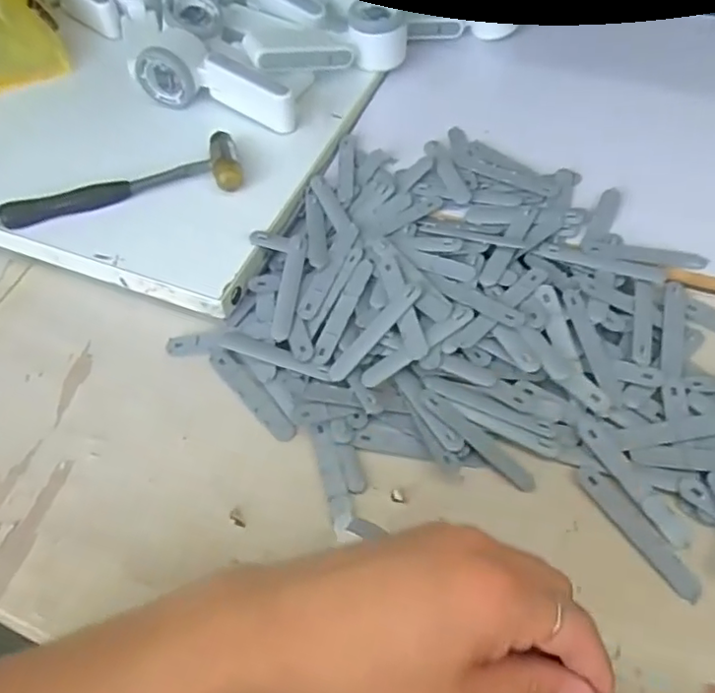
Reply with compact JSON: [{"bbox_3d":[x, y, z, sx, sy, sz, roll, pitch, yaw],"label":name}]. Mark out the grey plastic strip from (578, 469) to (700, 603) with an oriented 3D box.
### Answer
[{"bbox_3d":[0.179,0.117,0.389,0.019,0.004,0.094,-36,64,-8],"label":"grey plastic strip"}]

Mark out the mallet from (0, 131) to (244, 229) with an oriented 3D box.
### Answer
[{"bbox_3d":[-0.209,-0.140,0.538,0.210,0.031,0.060,-12,55,-6],"label":"mallet"}]

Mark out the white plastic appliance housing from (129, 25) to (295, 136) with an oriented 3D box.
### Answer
[{"bbox_3d":[-0.131,-0.256,0.590,0.162,0.050,0.057,20,60,2],"label":"white plastic appliance housing"}]

